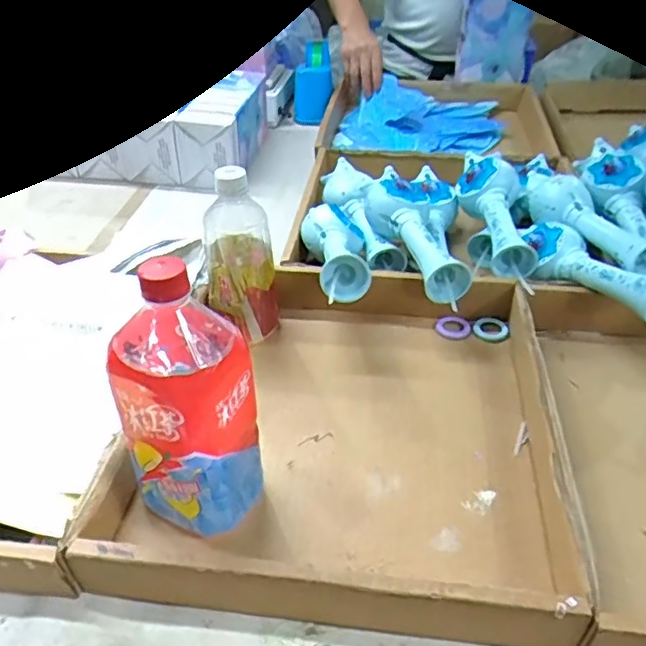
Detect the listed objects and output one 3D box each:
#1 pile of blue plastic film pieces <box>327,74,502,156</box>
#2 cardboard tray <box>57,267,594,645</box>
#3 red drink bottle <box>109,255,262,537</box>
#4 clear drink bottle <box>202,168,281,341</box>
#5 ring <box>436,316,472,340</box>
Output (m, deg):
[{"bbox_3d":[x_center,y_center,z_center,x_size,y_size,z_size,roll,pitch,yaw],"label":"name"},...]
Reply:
[{"bbox_3d":[0.169,-0.365,1.066,0.283,0.072,0.180,5,39,6],"label":"pile of blue plastic film pieces"},{"bbox_3d":[0.029,0.074,0.544,0.349,0.059,0.380,7,39,9],"label":"cardboard tray"},{"bbox_3d":[-0.093,0.061,0.427,0.074,0.220,0.068,18,42,21],"label":"red drink bottle"},{"bbox_3d":[-0.086,-0.069,0.627,0.070,0.186,0.080,-4,39,-5],"label":"clear drink bottle"},{"bbox_3d":[0.145,0.004,0.671,0.038,0.007,0.035,0,39,0],"label":"ring"}]

